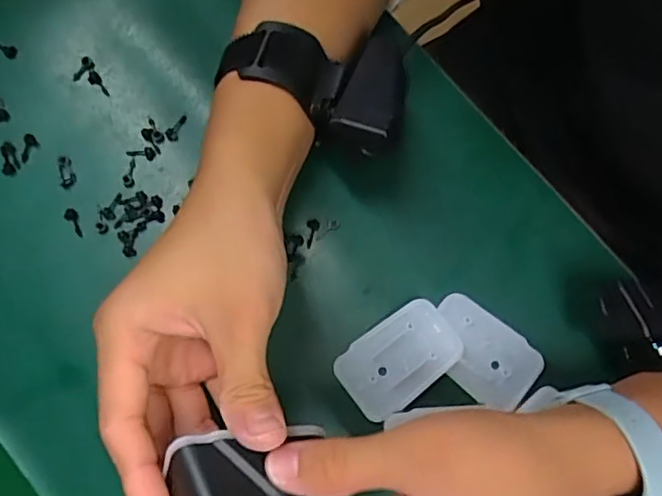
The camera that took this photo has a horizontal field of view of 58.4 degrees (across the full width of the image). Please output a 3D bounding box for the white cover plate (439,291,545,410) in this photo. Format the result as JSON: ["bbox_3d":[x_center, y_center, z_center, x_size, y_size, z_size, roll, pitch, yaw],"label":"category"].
[{"bbox_3d":[0.088,0.060,0.347,0.068,0.007,0.046,42,80,8],"label":"white cover plate"}]

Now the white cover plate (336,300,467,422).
[{"bbox_3d":[0.039,0.064,0.343,0.069,0.012,0.044,-35,80,-8],"label":"white cover plate"}]

